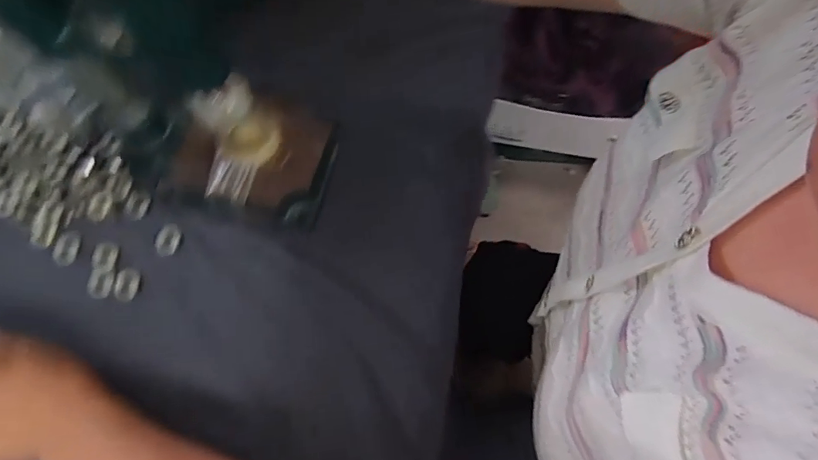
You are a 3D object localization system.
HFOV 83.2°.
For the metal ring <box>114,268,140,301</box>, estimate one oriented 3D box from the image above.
[{"bbox_3d":[-0.230,0.044,0.374,0.019,0.004,0.026,0,65,3],"label":"metal ring"}]

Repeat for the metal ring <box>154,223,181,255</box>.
[{"bbox_3d":[-0.203,0.008,0.386,0.021,0.004,0.026,3,65,5],"label":"metal ring"}]

